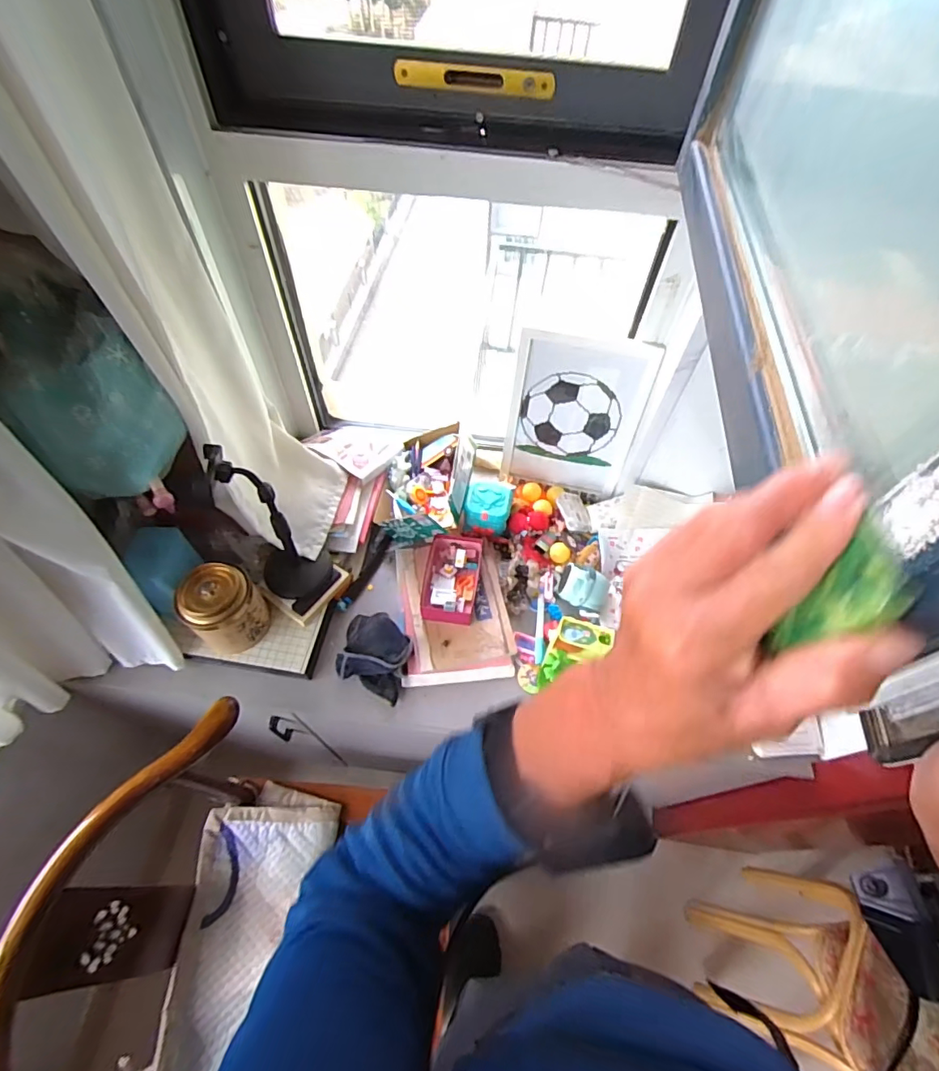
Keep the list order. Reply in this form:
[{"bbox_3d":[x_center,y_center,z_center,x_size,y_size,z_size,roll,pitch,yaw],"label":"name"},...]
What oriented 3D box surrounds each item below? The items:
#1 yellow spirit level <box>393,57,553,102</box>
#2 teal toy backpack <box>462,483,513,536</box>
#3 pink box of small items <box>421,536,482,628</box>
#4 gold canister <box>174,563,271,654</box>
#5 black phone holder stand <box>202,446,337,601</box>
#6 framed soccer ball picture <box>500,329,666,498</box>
[{"bbox_3d":[0.006,-0.547,0.607,0.191,0.024,0.018,6,57,1],"label":"yellow spirit level"},{"bbox_3d":[0.034,-0.052,0.936,0.084,0.054,0.088,9,57,3],"label":"teal toy backpack"},{"bbox_3d":[-0.029,0.067,0.880,0.091,0.040,0.165,8,57,3],"label":"pink box of small items"},{"bbox_3d":[-0.375,0.114,0.771,0.090,0.125,0.097,1,57,-2],"label":"gold canister"},{"bbox_3d":[-0.297,-0.015,0.768,0.105,0.271,0.129,-32,64,-21],"label":"black phone holder stand"},{"bbox_3d":[0.189,-0.211,0.918,0.228,0.310,0.025,11,48,5],"label":"framed soccer ball picture"}]

